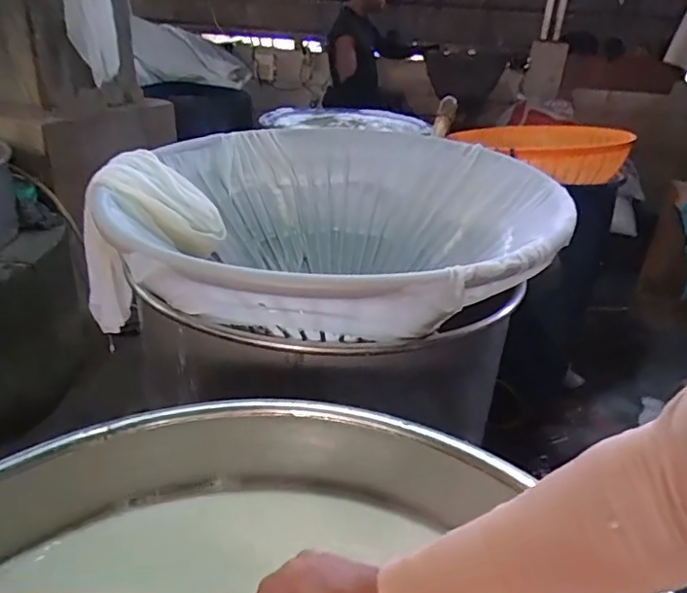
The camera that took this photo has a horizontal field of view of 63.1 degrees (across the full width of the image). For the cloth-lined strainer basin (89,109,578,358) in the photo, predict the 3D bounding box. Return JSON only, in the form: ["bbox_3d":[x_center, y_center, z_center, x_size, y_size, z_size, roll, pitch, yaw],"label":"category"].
[{"bbox_3d":[-0.021,-0.122,1.148,0.856,0.318,0.880,3,27,-1],"label":"cloth-lined strainer basin"}]

